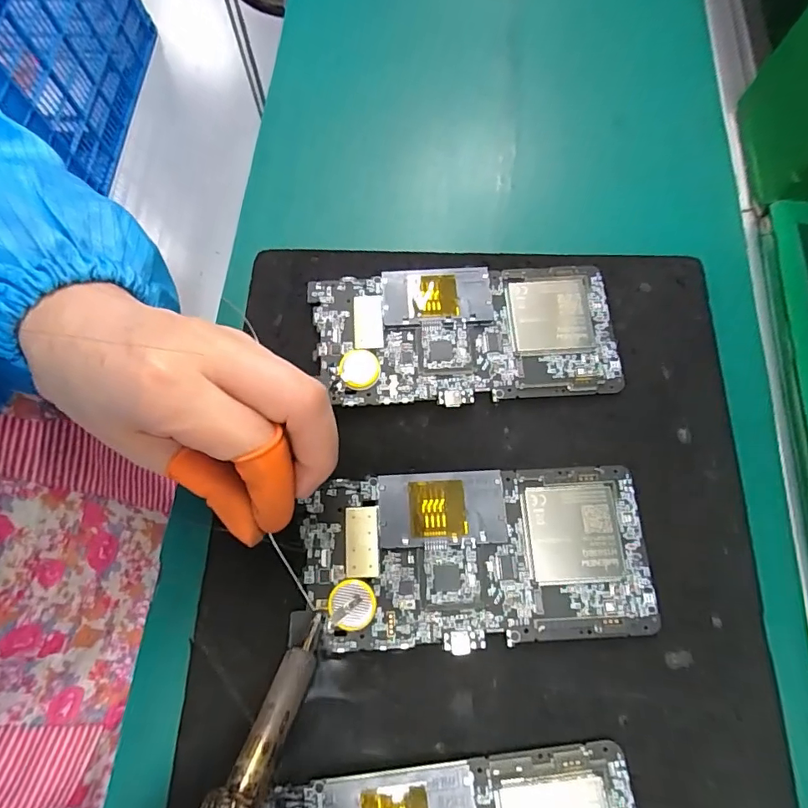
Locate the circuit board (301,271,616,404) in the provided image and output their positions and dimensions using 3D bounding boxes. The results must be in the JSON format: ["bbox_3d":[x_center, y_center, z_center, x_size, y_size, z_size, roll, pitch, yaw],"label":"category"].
[{"bbox_3d":[0.031,-0.036,0.247,0.150,0.010,0.071,-4,71,0],"label":"circuit board"}]

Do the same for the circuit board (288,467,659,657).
[{"bbox_3d":[0.031,0.067,0.213,0.150,0.008,0.071,-3,71,1],"label":"circuit board"}]

